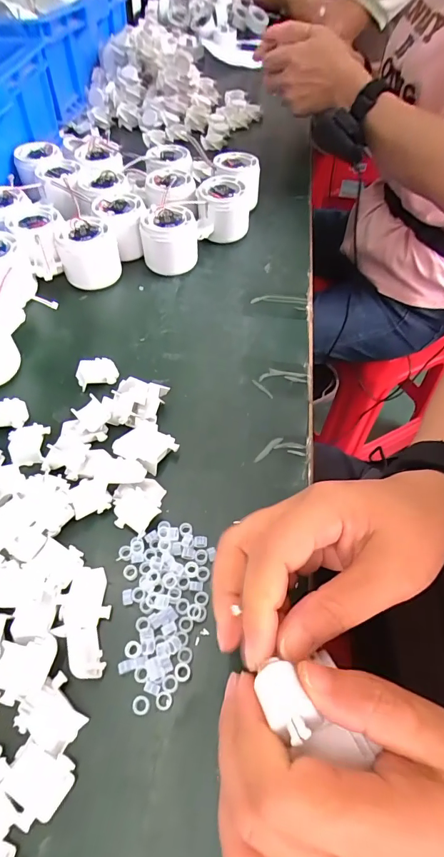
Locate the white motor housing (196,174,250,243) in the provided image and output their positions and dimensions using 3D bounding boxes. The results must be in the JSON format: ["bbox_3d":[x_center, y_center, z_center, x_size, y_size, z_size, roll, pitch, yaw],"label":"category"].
[{"bbox_3d":[0.001,-0.253,0.479,0.063,0.057,0.068,4,55,0],"label":"white motor housing"}]

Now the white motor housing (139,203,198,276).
[{"bbox_3d":[-0.055,-0.204,0.445,0.062,0.053,0.063,-7,56,-7],"label":"white motor housing"}]

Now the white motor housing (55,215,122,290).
[{"bbox_3d":[-0.139,-0.182,0.430,0.057,0.053,0.057,1,55,-2],"label":"white motor housing"}]

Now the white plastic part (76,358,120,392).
[{"bbox_3d":[-0.109,-0.048,0.356,0.035,0.015,0.026,-11,56,-10],"label":"white plastic part"}]

